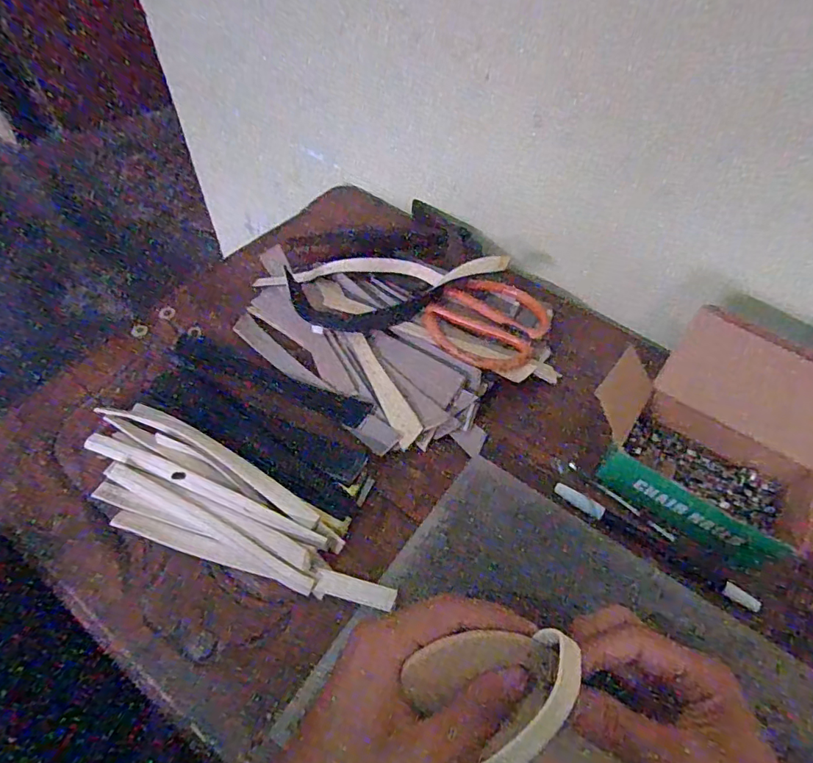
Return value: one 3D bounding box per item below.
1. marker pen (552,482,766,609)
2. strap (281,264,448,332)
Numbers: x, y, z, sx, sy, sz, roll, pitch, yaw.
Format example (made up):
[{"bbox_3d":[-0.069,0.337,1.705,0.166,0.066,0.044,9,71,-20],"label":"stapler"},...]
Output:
[{"bbox_3d":[0.169,0.116,0.349,0.142,0.012,0.017,33,61,17],"label":"marker pen"},{"bbox_3d":[-0.039,-0.067,0.425,0.130,0.017,0.050,9,57,3],"label":"strap"}]

